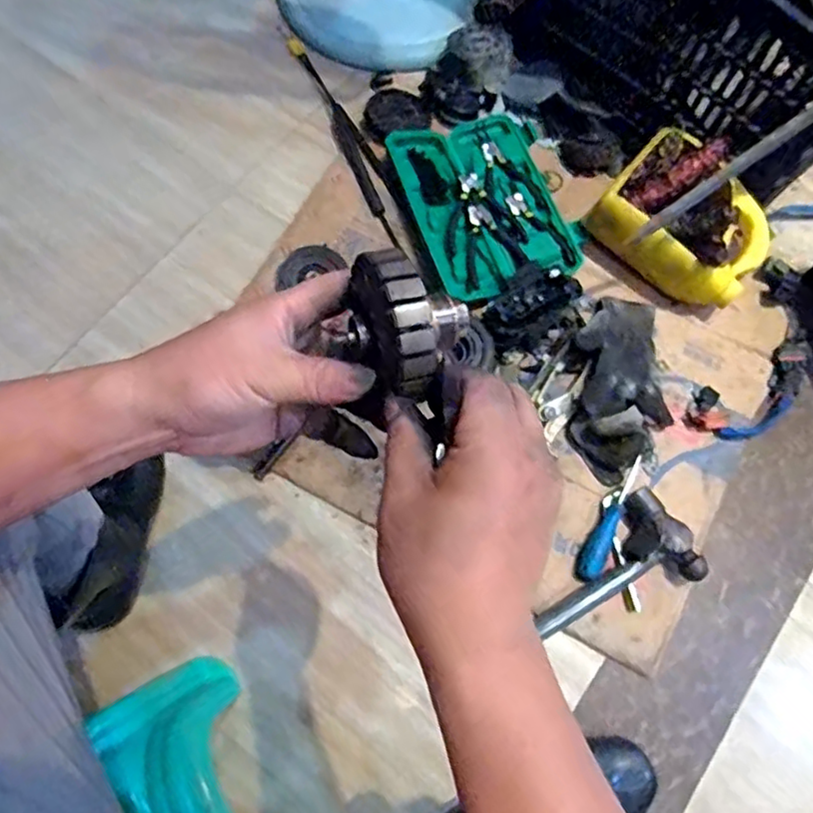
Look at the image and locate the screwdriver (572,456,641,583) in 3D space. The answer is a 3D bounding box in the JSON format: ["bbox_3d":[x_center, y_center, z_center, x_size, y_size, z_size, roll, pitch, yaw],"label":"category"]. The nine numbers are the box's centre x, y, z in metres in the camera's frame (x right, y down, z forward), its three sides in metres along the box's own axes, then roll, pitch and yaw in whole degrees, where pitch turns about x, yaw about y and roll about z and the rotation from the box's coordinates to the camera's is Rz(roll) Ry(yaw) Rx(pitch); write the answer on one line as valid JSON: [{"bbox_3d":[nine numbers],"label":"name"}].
[{"bbox_3d":[0.242,0.134,0.746,0.030,0.023,0.158,25,72,8],"label":"screwdriver"}]

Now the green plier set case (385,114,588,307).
[{"bbox_3d":[0.117,-0.291,0.898,0.211,0.052,0.292,-19,72,-7],"label":"green plier set case"}]

